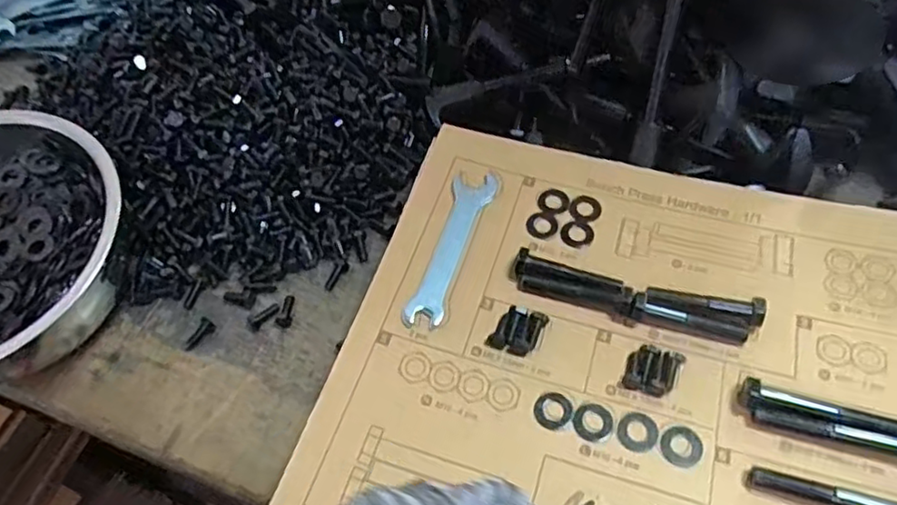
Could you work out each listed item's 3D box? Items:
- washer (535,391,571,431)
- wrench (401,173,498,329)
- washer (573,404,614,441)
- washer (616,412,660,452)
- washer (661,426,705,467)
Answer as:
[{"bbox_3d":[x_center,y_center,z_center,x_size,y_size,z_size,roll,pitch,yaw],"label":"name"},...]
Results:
[{"bbox_3d":[0.052,0.079,0.328,0.018,0.004,0.019,-2,57,3],"label":"washer"},{"bbox_3d":[0.003,-0.005,0.384,0.025,0.008,0.112,12,59,12],"label":"wrench"},{"bbox_3d":[0.072,0.084,0.323,0.019,0.004,0.019,-2,57,3],"label":"washer"},{"bbox_3d":[0.093,0.087,0.319,0.019,0.004,0.019,-2,57,3],"label":"washer"},{"bbox_3d":[0.112,0.092,0.314,0.019,0.004,0.020,-2,57,3],"label":"washer"}]

